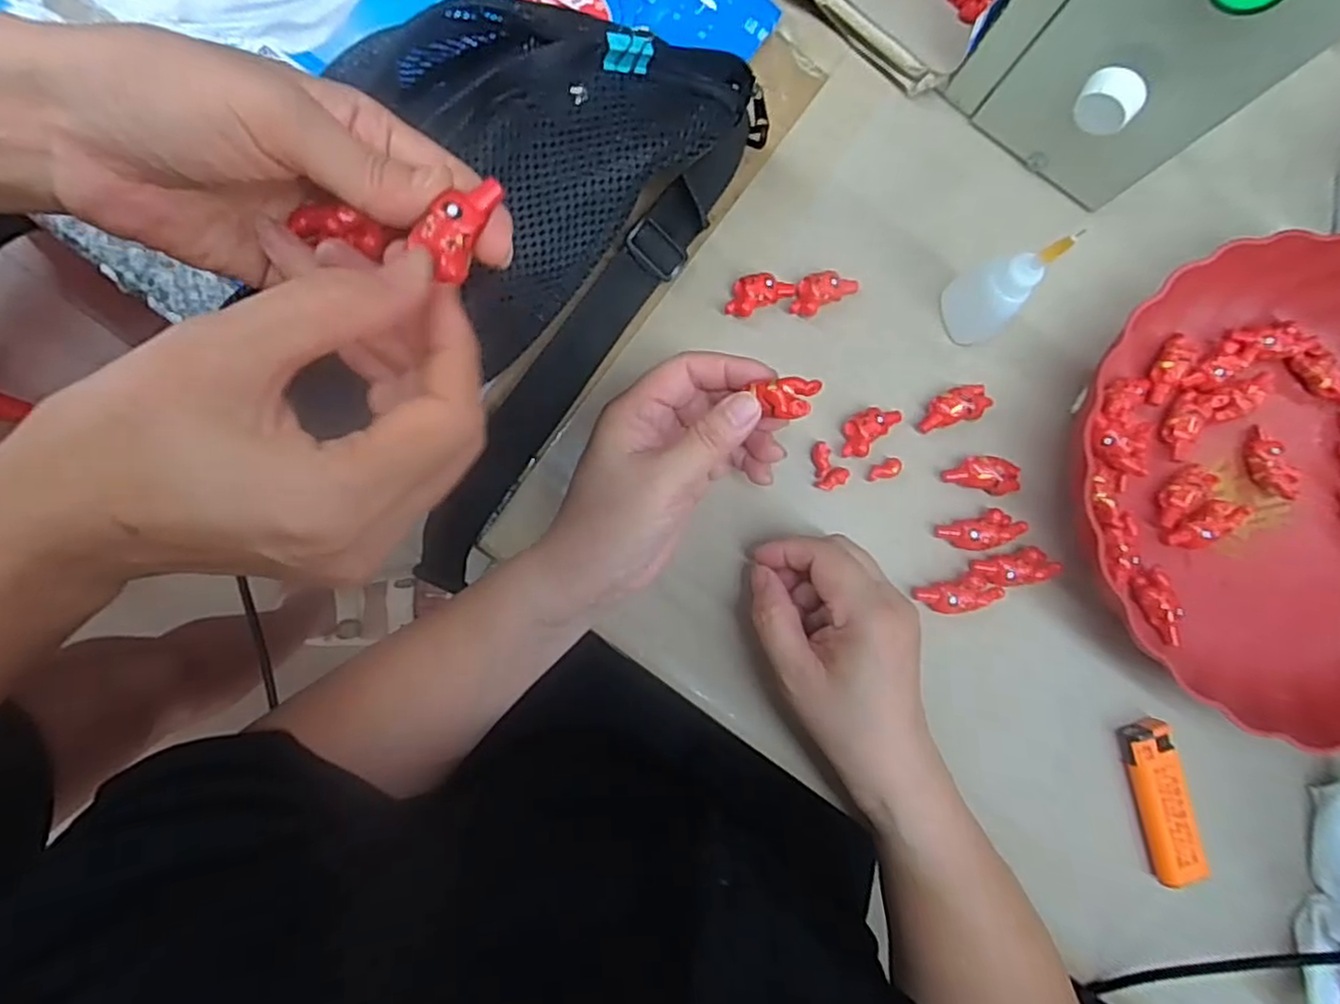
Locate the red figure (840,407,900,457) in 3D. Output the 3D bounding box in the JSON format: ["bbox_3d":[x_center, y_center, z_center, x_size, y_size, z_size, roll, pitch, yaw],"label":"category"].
[{"bbox_3d":[0.101,-0.038,0.358,0.038,0.014,0.018,-42,89,-5],"label":"red figure"}]

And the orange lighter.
[{"bbox_3d":[0.253,0.155,0.358,0.022,0.017,0.082,-15,86,-4],"label":"orange lighter"}]

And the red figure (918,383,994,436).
[{"bbox_3d":[0.149,-0.050,0.363,0.039,0.012,0.018,-14,86,-4],"label":"red figure"}]

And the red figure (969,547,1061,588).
[{"bbox_3d":[0.179,0.035,0.364,0.041,0.013,0.017,-13,86,-4],"label":"red figure"}]

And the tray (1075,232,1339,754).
[{"bbox_3d":[0.317,-0.008,0.353,0.235,0.043,0.233,26,84,-1],"label":"tray"}]

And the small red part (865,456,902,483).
[{"bbox_3d":[0.110,-0.017,0.361,0.018,0.008,0.011,-10,89,-4],"label":"small red part"}]

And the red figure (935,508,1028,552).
[{"bbox_3d":[0.160,0.015,0.357,0.042,0.009,0.019,-9,89,9],"label":"red figure"}]

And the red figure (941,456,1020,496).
[{"bbox_3d":[0.163,-0.014,0.363,0.038,0.014,0.018,10,85,-2],"label":"red figure"}]

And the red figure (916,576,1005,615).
[{"bbox_3d":[0.146,0.048,0.357,0.041,0.018,0.017,-14,86,-4],"label":"red figure"}]

